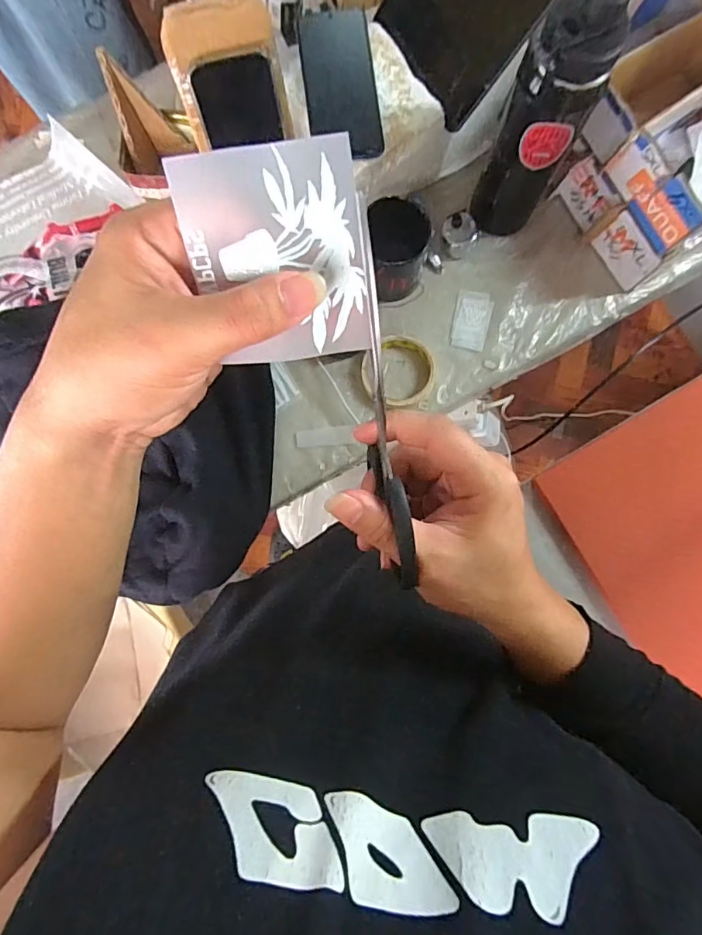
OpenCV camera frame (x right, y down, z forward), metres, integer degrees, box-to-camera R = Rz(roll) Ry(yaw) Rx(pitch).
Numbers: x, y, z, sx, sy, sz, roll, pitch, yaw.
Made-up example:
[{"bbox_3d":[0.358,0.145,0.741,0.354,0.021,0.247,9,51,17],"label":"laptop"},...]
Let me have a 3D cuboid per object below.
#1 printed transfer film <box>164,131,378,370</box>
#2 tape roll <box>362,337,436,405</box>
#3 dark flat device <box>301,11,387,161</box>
[{"bbox_3d":[-0.028,-0.082,0.206,0.067,0.005,0.080,-12,122,-6],"label":"printed transfer film"},{"bbox_3d":[0.059,-0.120,0.644,0.090,0.020,0.089,0,83,0],"label":"tape roll"},{"bbox_3d":[-0.012,-0.426,0.569,0.077,0.010,0.168,-7,83,-1],"label":"dark flat device"}]

